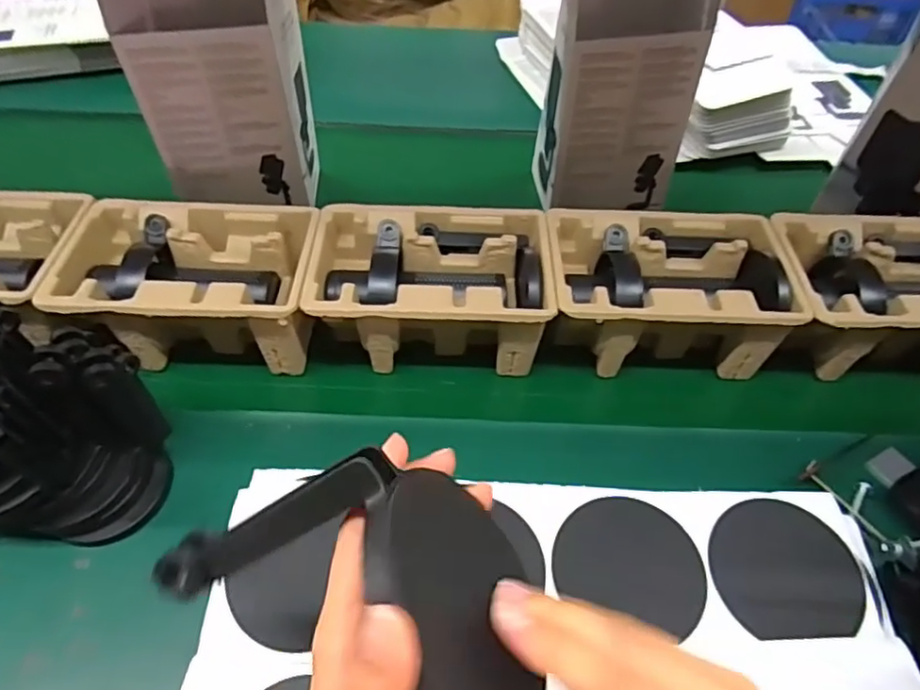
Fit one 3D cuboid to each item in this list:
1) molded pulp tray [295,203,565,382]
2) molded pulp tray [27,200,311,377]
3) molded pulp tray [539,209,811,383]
[{"bbox_3d":[-0.029,-0.055,0.610,0.225,0.097,0.142,3,49,-3],"label":"molded pulp tray"},{"bbox_3d":[-0.256,-0.057,0.604,0.228,0.096,0.148,3,49,-3],"label":"molded pulp tray"},{"bbox_3d":[0.197,-0.052,0.615,0.223,0.099,0.151,3,49,-2],"label":"molded pulp tray"}]

